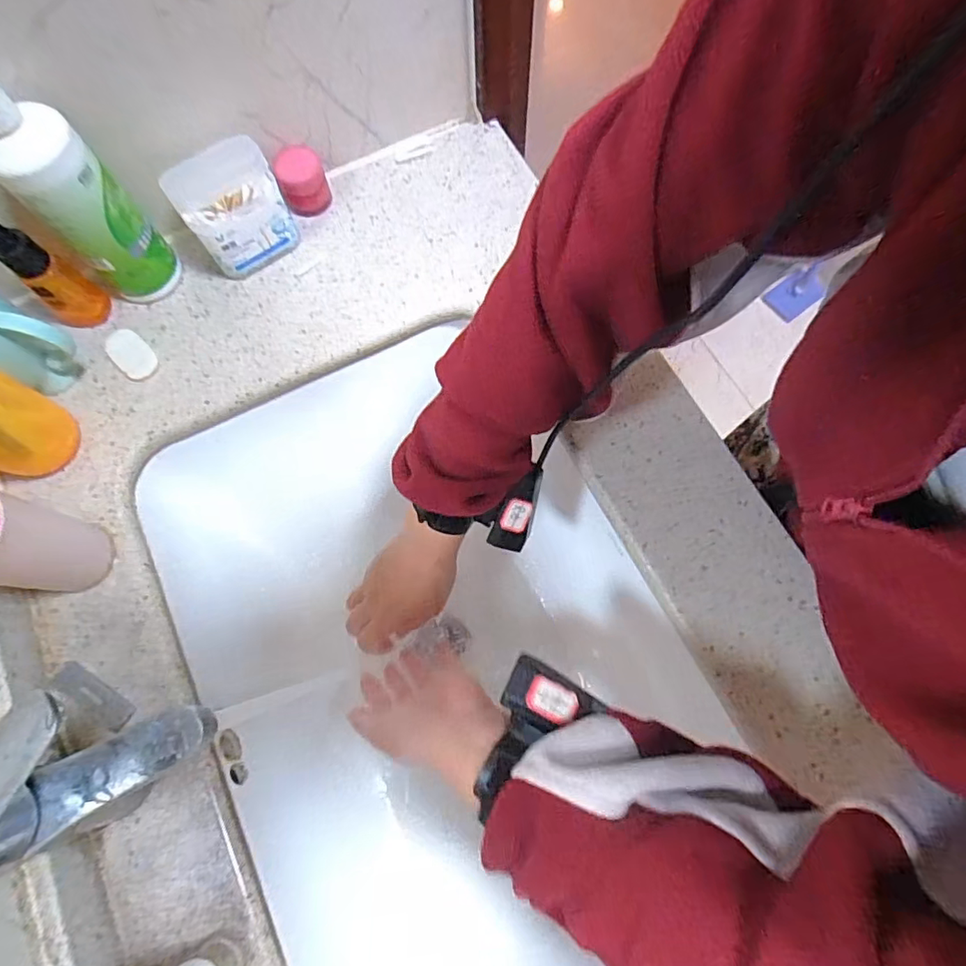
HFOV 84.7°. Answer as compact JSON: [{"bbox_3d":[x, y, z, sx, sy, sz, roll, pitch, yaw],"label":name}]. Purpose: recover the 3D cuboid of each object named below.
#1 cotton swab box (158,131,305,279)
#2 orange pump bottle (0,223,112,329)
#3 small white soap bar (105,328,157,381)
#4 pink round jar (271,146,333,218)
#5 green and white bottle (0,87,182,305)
[{"bbox_3d":[-0.230,-0.253,0.496,0.089,0.096,0.059,-36,76,-9],"label":"cotton swab box"},{"bbox_3d":[-0.387,-0.186,0.465,0.039,0.113,0.049,38,77,12],"label":"orange pump bottle"},{"bbox_3d":[-0.333,-0.123,0.502,0.033,0.006,0.056,-43,77,-11],"label":"small white soap bar"},{"bbox_3d":[-0.182,-0.304,0.536,0.045,0.047,0.044,0,73,1],"label":"pink round jar"},{"bbox_3d":[-0.330,-0.228,0.438,0.056,0.190,0.067,43,78,13],"label":"green and white bottle"}]

